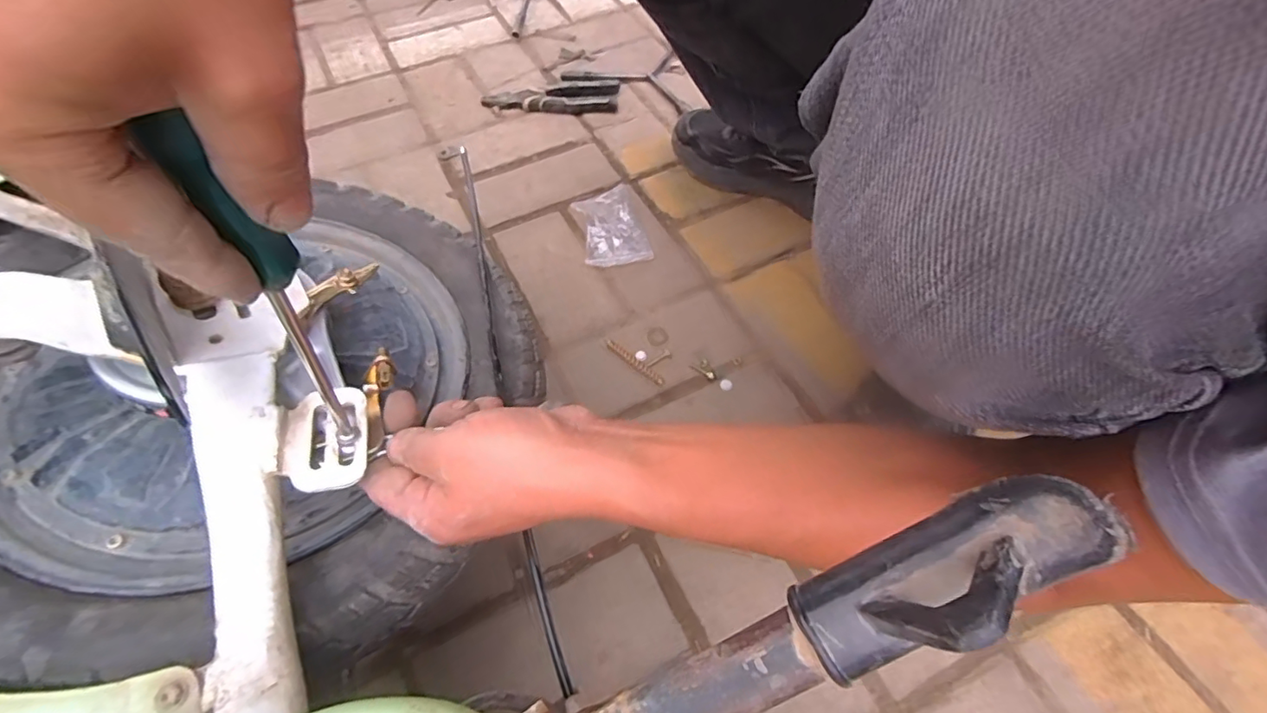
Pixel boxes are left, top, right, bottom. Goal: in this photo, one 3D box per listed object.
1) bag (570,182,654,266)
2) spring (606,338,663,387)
[{"bbox_3d":[-0.028,-0.156,0.658,0.072,0.019,0.113,-13,58,-7],"label":"bag"},{"bbox_3d":[-0.001,0.005,0.560,0.079,0.008,0.011,39,66,21],"label":"spring"}]

